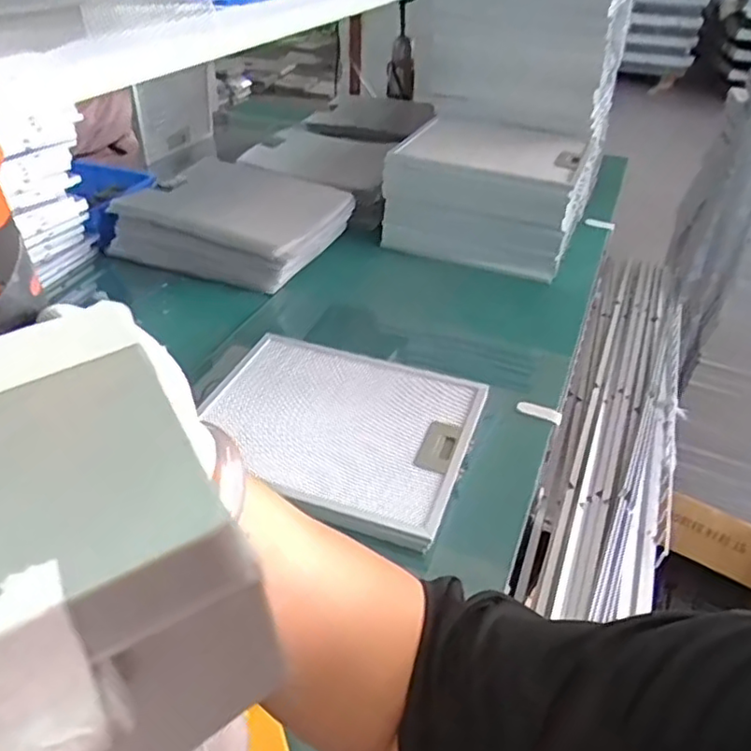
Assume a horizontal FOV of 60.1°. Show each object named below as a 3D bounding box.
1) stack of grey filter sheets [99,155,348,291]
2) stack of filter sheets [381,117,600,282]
[{"bbox_3d":[-0.262,-0.284,1.204,0.379,0.106,0.261,13,38,14],"label":"stack of grey filter sheets"},{"bbox_3d":[0.221,-0.350,1.261,0.337,0.218,0.294,18,39,20],"label":"stack of filter sheets"}]

